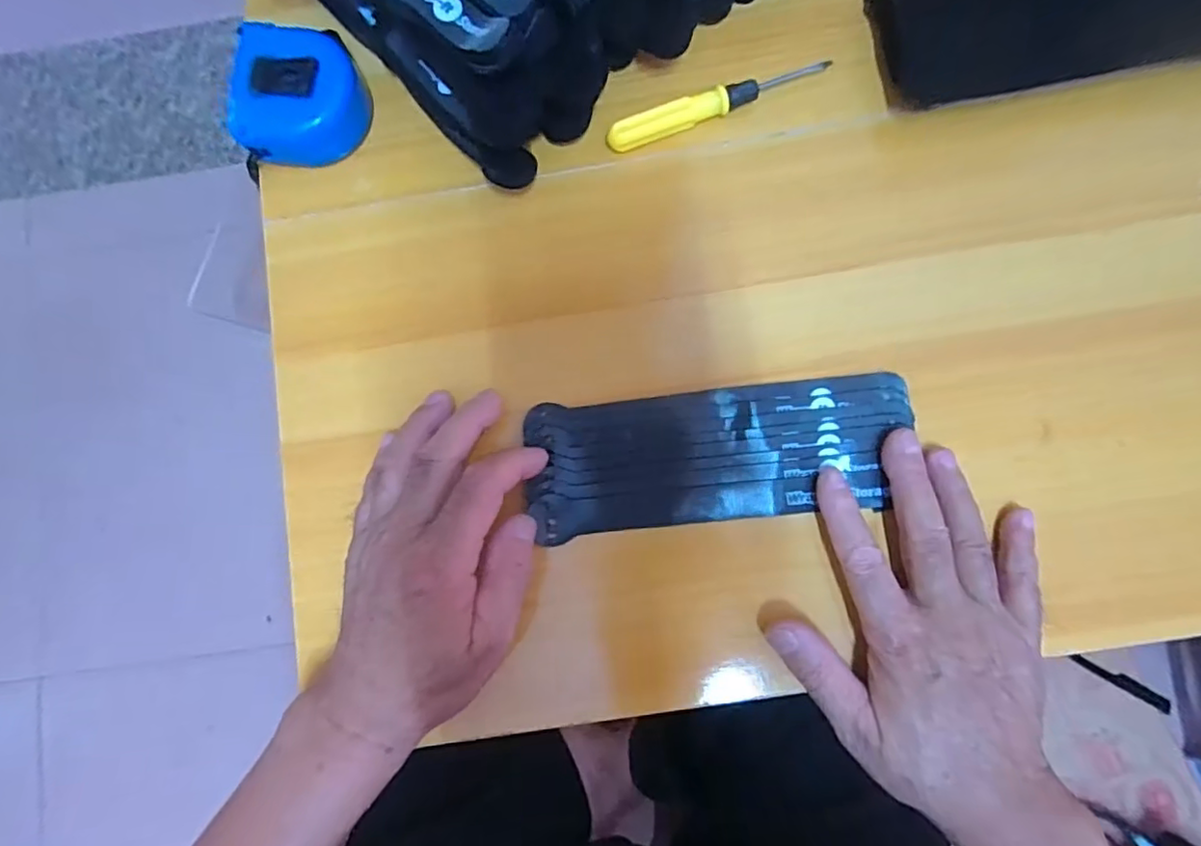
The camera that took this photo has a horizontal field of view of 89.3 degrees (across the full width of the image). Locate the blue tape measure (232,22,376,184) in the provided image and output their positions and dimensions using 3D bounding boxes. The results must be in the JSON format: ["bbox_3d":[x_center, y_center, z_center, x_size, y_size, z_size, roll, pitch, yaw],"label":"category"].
[{"bbox_3d":[-0.169,-0.182,0.339,0.066,0.040,0.070,2,83,4],"label":"blue tape measure"}]

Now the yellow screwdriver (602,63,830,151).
[{"bbox_3d":[0.066,-0.179,0.343,0.127,0.022,0.015,-22,82,0],"label":"yellow screwdriver"}]

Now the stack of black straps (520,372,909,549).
[{"bbox_3d":[0.061,0.017,0.322,0.195,0.015,0.071,-9,83,2],"label":"stack of black straps"}]

